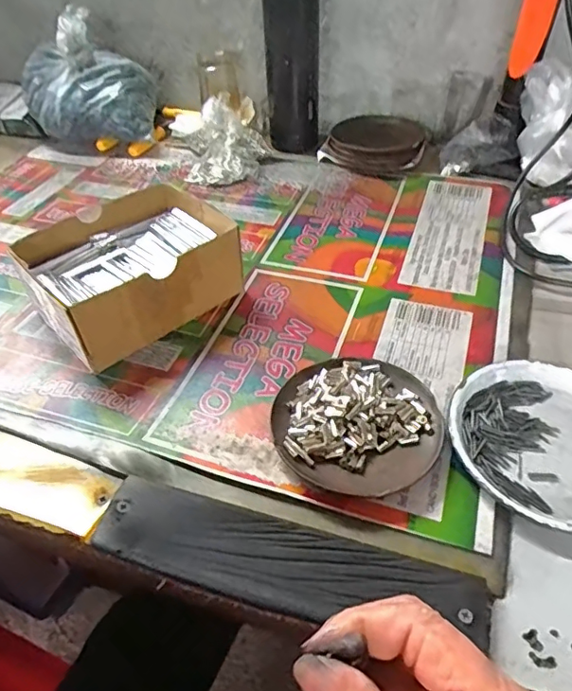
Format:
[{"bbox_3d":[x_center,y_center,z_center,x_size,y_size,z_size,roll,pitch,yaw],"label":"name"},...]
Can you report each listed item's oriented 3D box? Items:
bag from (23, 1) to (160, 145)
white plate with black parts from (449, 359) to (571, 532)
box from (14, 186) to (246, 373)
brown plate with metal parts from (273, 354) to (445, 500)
[{"bbox_3d":[-0.263,-0.343,0.692,0.176,0.132,0.111,3,45,5],"label":"bag"},{"bbox_3d":[0.182,0.065,0.363,0.133,0.016,0.131,-1,45,1],"label":"white plate with black parts"},{"bbox_3d":[-0.137,-0.068,0.469,0.161,0.067,0.124,-34,53,-27],"label":"box"},{"bbox_3d":[0.050,0.052,0.370,0.110,0.025,0.111,-1,45,1],"label":"brown plate with metal parts"}]

